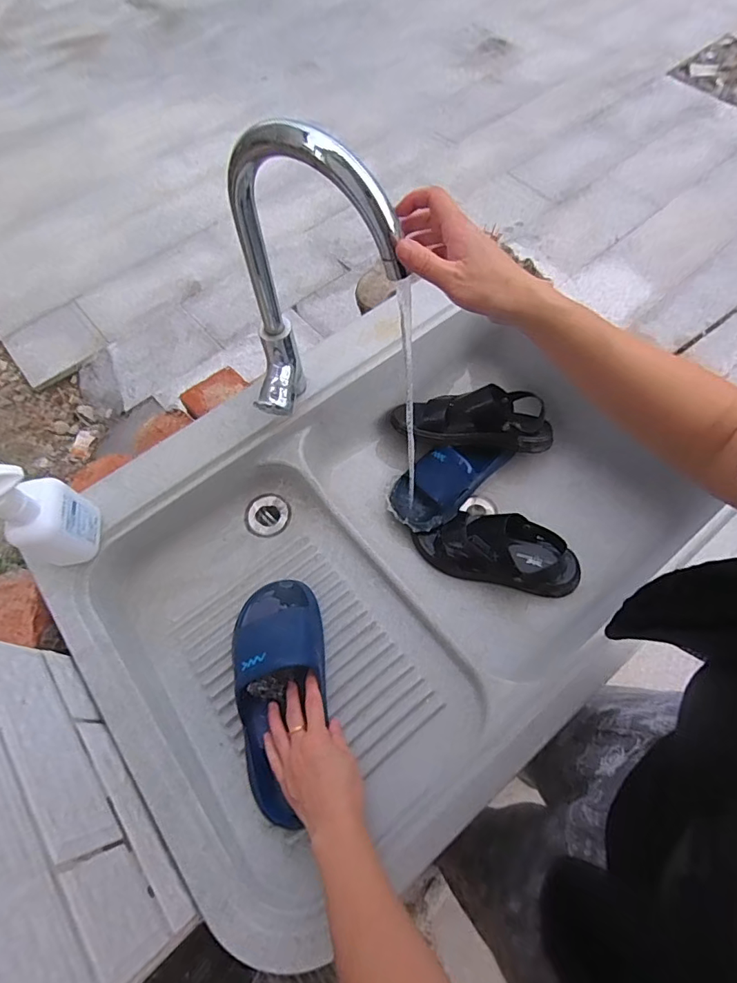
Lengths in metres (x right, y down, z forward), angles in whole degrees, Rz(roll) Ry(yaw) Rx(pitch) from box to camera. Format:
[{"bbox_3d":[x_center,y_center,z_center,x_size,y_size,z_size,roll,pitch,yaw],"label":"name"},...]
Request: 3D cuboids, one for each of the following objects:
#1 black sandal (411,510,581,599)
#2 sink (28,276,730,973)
[{"bbox_3d":[0.197,0.086,0.735,0.245,0.063,0.100,17,66,10],"label":"black sandal"},{"bbox_3d":[0.033,0.082,0.675,0.747,0.218,0.535,-38,69,-16],"label":"sink"}]

